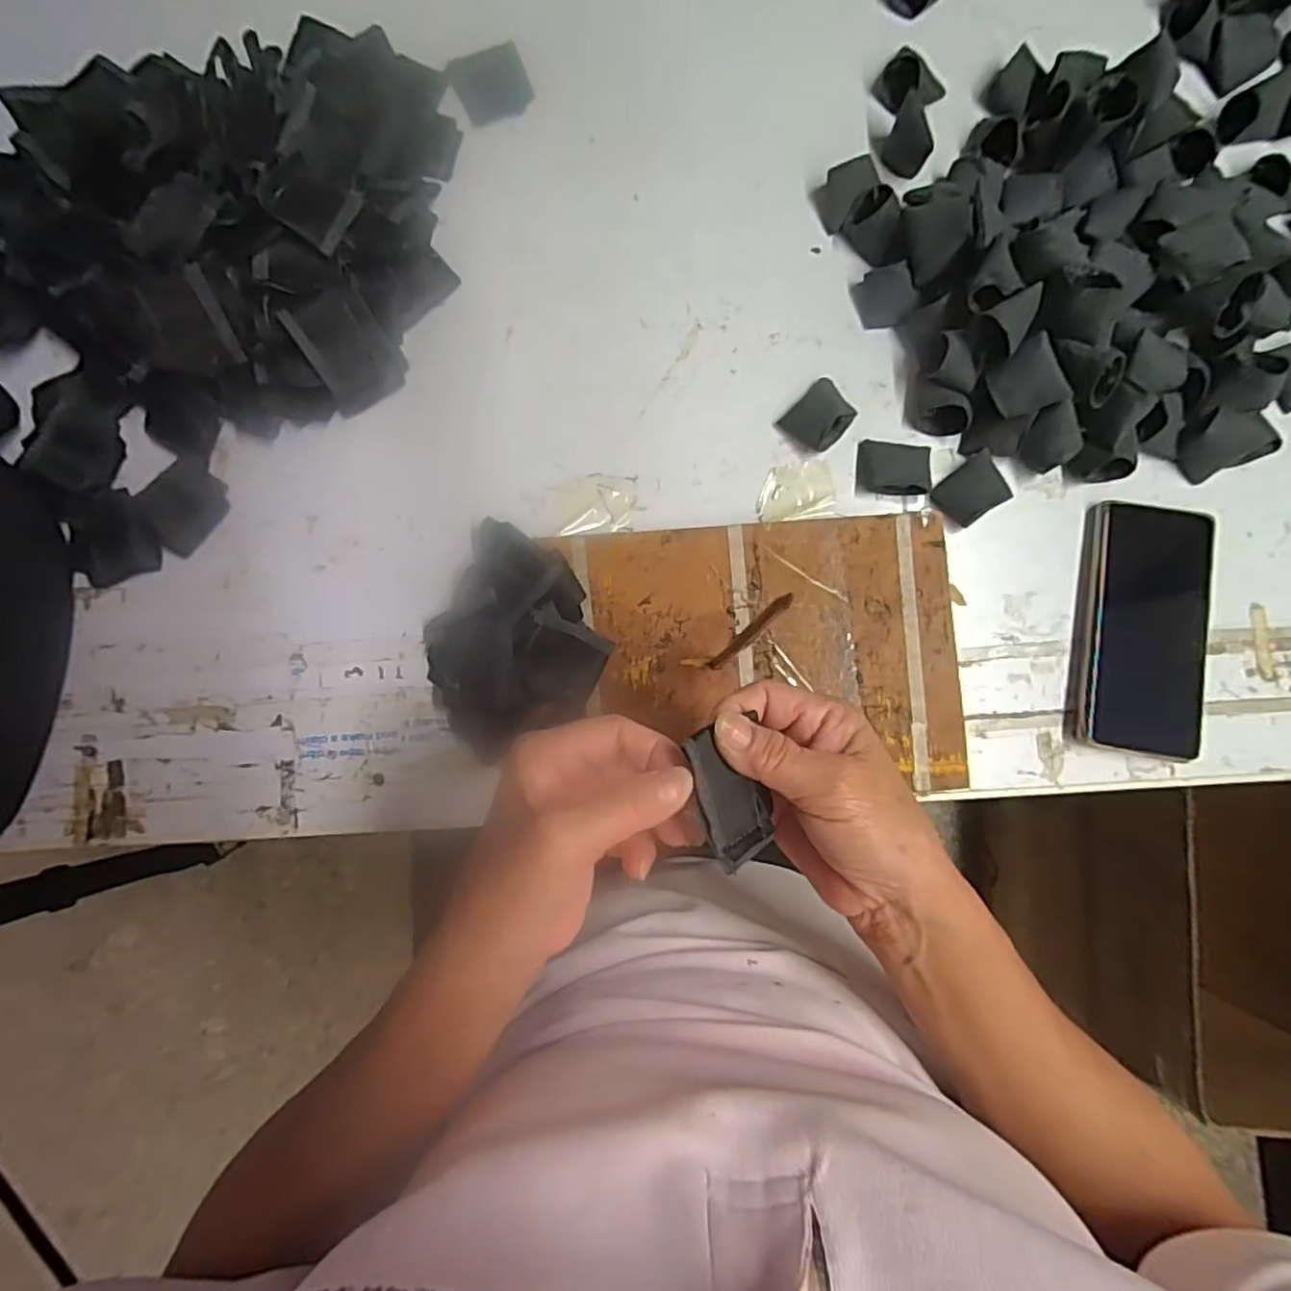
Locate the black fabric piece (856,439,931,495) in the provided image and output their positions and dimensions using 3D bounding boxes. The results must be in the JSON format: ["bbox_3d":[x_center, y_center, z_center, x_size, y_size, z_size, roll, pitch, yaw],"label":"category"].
[{"bbox_3d":[0.163,-0.117,0.423,0.045,0.011,0.034,7,85,0],"label":"black fabric piece"}]

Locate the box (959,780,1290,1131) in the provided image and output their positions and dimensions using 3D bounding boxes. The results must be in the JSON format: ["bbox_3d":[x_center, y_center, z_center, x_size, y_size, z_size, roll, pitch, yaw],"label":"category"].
[{"bbox_3d":[0.754,0.365,0.918,0.345,0.431,0.352,0,85,0],"label":"box"}]

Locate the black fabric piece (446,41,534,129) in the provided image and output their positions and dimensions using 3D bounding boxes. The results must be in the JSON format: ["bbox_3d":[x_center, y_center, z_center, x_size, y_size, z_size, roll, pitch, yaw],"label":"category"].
[{"bbox_3d":[-0.107,-0.391,0.448,0.051,0.006,0.050,-25,86,-2],"label":"black fabric piece"}]

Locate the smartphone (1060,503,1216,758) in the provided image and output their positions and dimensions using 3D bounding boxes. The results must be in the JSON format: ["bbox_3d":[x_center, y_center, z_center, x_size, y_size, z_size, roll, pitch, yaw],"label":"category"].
[{"bbox_3d":[0.324,-0.011,0.418,0.082,0.015,0.159,9,85,0],"label":"smartphone"}]

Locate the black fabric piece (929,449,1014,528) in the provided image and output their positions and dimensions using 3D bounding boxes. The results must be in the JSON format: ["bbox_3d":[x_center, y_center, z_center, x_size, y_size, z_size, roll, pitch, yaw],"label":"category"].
[{"bbox_3d":[0.214,-0.101,0.421,0.047,0.005,0.035,-35,87,1],"label":"black fabric piece"}]

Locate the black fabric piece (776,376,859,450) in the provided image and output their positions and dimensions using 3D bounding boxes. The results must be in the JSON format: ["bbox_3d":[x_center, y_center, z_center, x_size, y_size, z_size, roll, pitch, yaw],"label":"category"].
[{"bbox_3d":[0.116,-0.152,0.429,0.037,0.013,0.040,43,86,3],"label":"black fabric piece"}]

